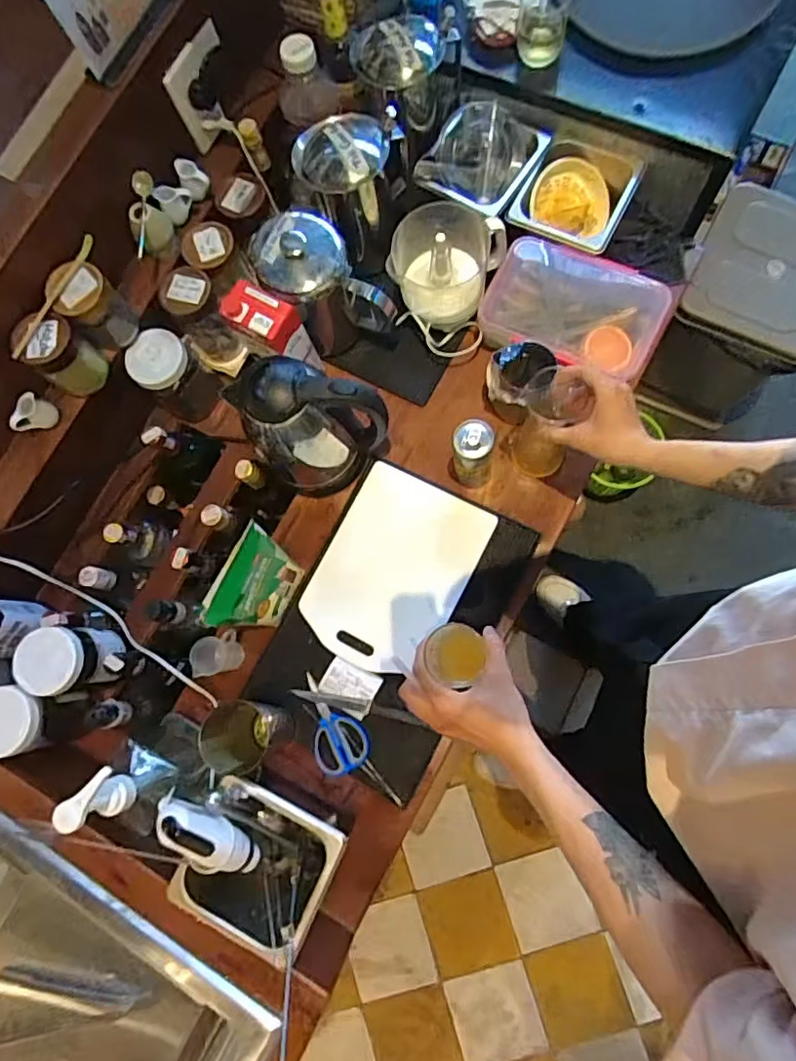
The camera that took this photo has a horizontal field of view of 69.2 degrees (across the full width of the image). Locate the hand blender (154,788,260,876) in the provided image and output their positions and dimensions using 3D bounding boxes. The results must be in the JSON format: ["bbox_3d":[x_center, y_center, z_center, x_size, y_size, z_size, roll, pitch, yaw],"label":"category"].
[{"bbox_3d":[-0.224,0.375,0.689,0.146,0.060,0.058,44,78,-24],"label":"hand blender"}]

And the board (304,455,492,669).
[{"bbox_3d":[-0.007,0.060,0.887,0.212,0.019,0.295,28,81,10],"label":"board"}]

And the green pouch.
[{"bbox_3d":[-0.196,0.079,0.809,0.053,0.172,0.147,29,83,12],"label":"green pouch"}]

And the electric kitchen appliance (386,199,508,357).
[{"bbox_3d":[0.069,-0.397,0.904,0.160,0.141,0.175,15,81,10],"label":"electric kitchen appliance"}]

